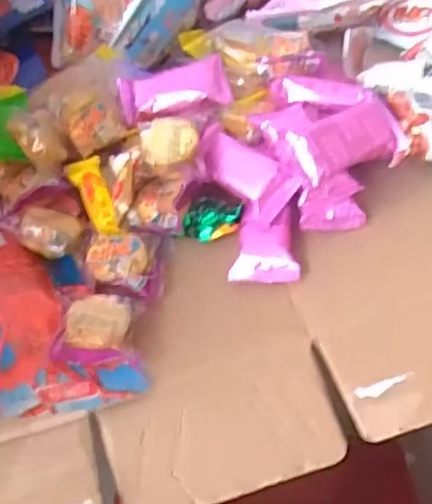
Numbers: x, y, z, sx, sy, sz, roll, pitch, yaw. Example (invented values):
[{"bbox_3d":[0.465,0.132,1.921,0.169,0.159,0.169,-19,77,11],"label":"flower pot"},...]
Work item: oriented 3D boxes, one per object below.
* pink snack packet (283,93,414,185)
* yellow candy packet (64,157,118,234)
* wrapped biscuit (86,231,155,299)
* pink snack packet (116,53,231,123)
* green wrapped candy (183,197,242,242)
[{"bbox_3d":[0.095,-0.079,0.470,0.092,0.012,0.044,-31,86,-27],"label":"pink snack packet"},{"bbox_3d":[-0.089,-0.041,0.501,0.025,0.013,0.067,-23,69,-11],"label":"yellow candy packet"},{"bbox_3d":[-0.066,0.006,0.463,0.043,0.015,0.049,1,54,6],"label":"wrapped biscuit"},{"bbox_3d":[-0.034,-0.129,0.544,0.087,0.025,0.042,-7,53,0],"label":"pink snack packet"},{"bbox_3d":[-0.003,-0.024,0.481,0.041,0.018,0.031,25,60,21],"label":"green wrapped candy"}]

